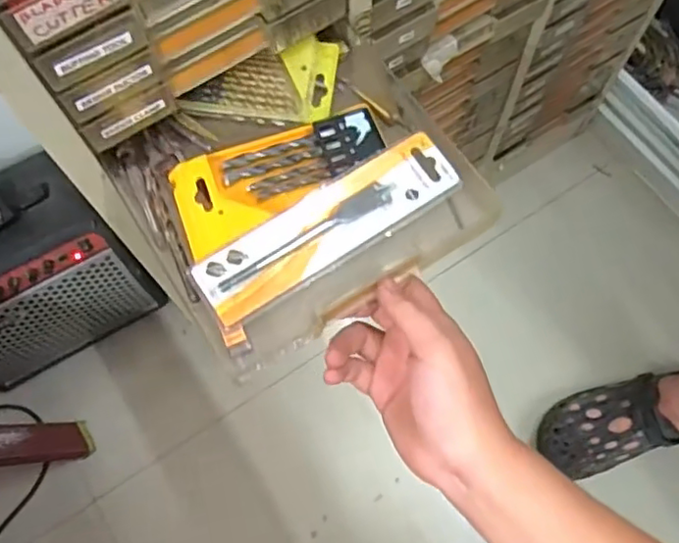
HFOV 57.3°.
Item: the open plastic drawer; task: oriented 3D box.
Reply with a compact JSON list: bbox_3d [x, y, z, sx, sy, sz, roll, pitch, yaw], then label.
[{"bbox_3d":[-0.032,-0.070,0.485,0.233,0.032,0.223,-32,71,-10],"label":"open plastic drawer"}]

